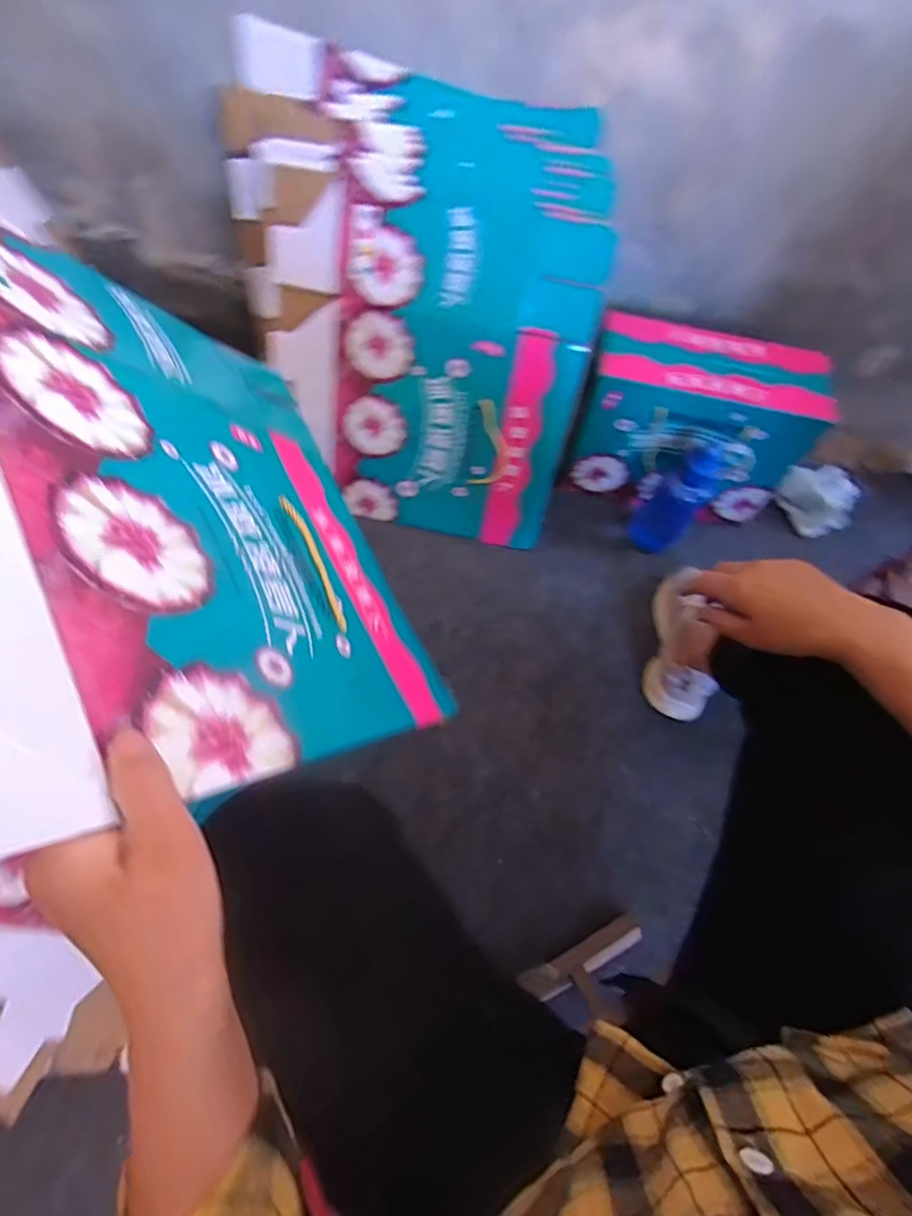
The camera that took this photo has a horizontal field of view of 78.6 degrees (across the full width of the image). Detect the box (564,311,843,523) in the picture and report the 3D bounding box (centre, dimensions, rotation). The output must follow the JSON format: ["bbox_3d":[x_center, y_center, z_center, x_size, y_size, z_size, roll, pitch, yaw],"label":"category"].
[{"bbox_3d":[0.376,-0.302,0.946,0.355,0.254,0.188,9,64,-1],"label":"box"}]

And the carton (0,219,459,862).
[{"bbox_3d":[-0.204,-0.093,0.404,0.019,0.434,0.448,-35,76,18],"label":"carton"}]

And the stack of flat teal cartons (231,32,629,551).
[{"bbox_3d":[-0.070,-0.411,0.834,0.529,0.590,0.098,12,32,1],"label":"stack of flat teal cartons"}]

